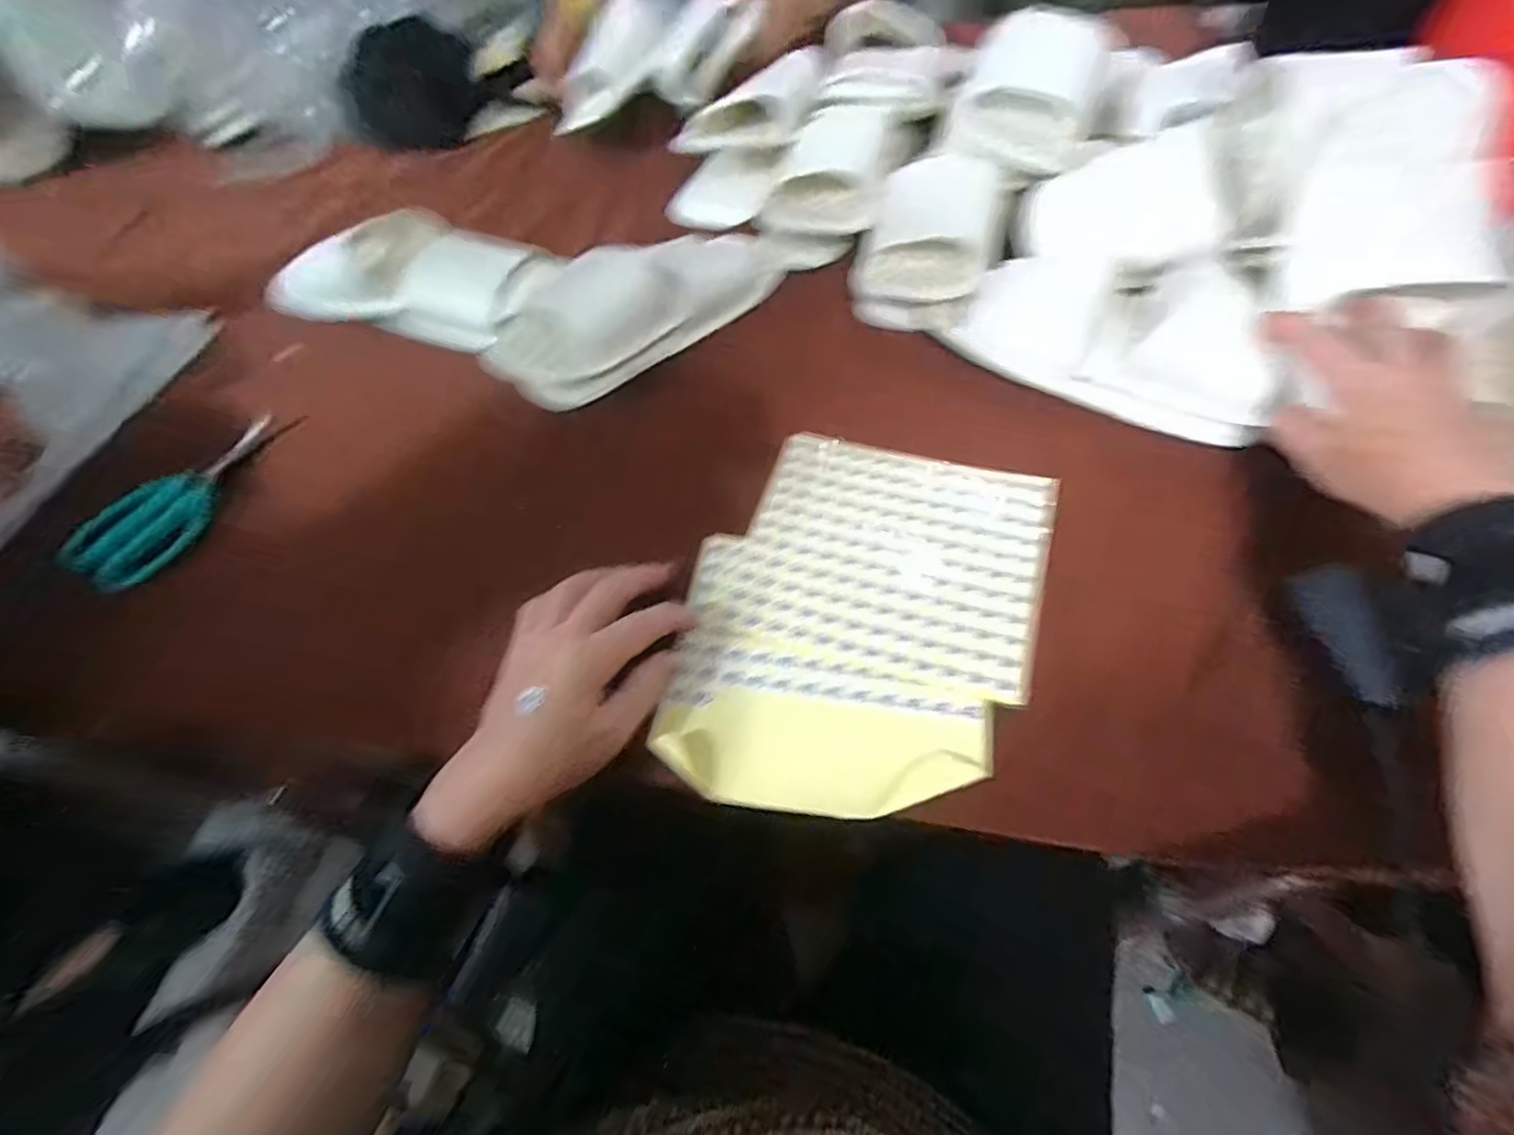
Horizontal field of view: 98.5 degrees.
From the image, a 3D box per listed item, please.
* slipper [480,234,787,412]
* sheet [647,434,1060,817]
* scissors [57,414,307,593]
[{"bbox_3d":[-0.085,-0.201,0.496,0.244,0.088,0.079,-34,60,-16],"label":"slipper"},{"bbox_3d":[0.059,0.022,0.374,0.185,0.007,0.239,14,59,14],"label":"sheet"},{"bbox_3d":[-0.405,-0.056,0.467,0.060,0.016,0.163,25,62,20],"label":"scissors"}]

